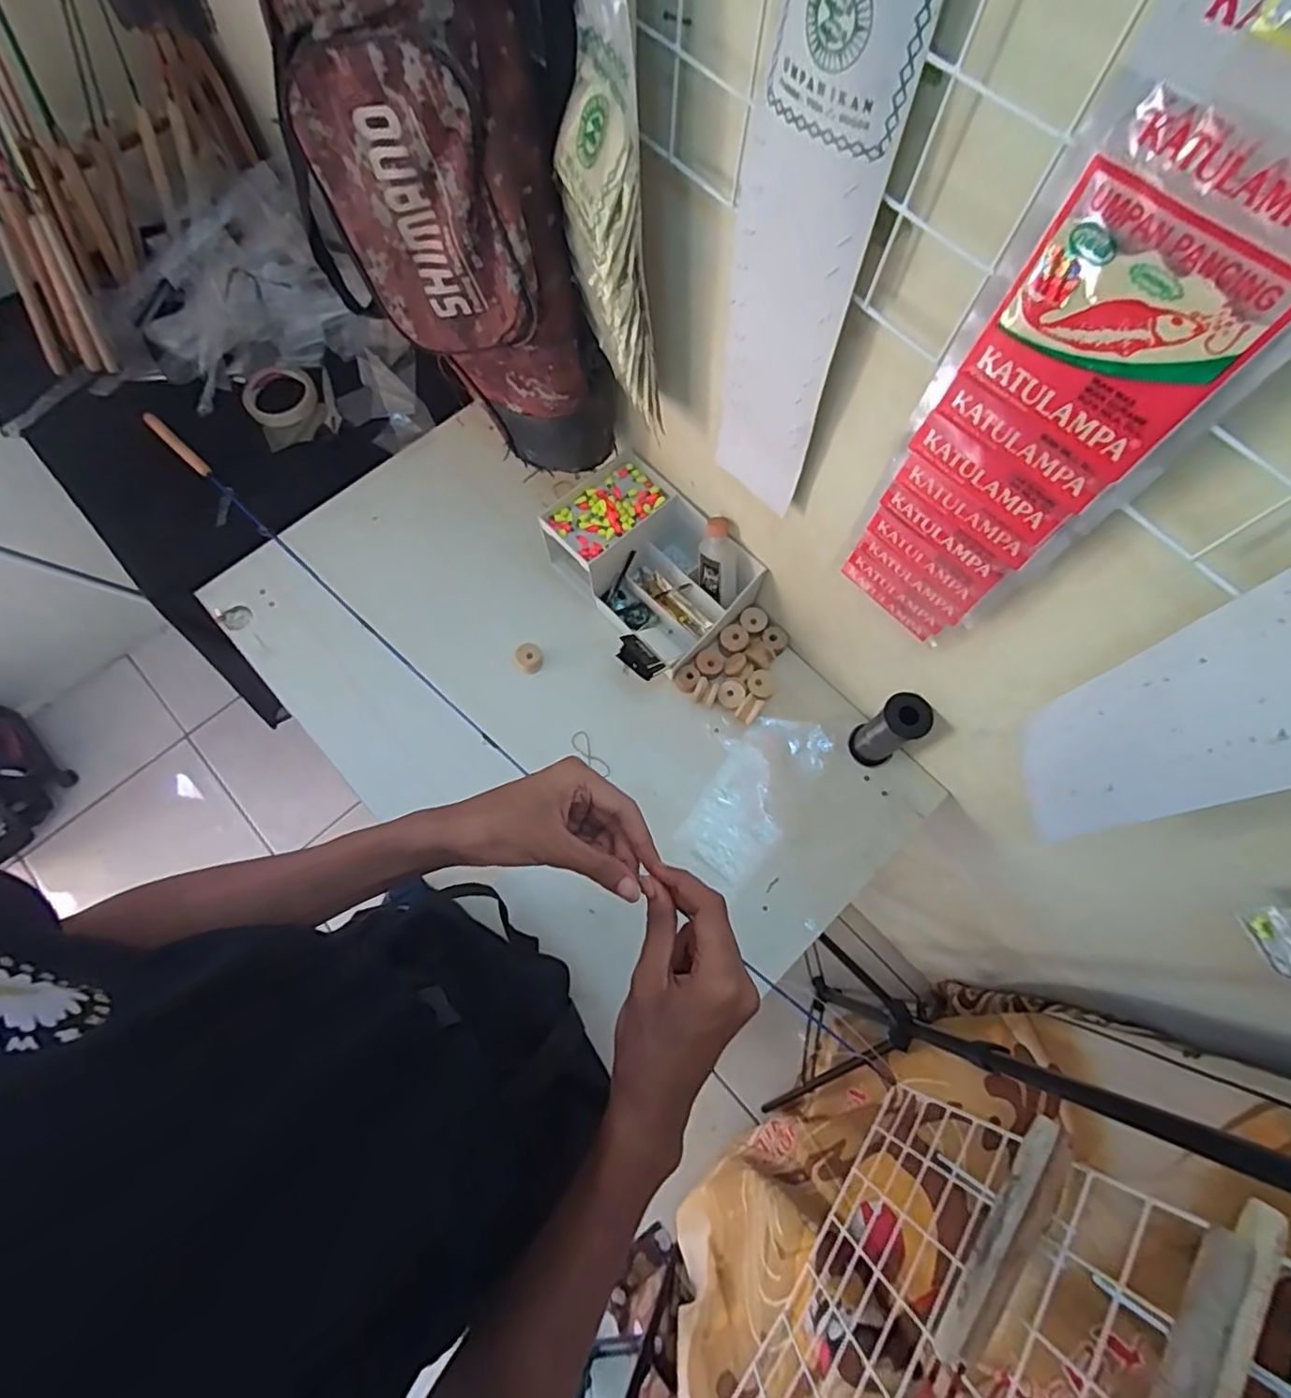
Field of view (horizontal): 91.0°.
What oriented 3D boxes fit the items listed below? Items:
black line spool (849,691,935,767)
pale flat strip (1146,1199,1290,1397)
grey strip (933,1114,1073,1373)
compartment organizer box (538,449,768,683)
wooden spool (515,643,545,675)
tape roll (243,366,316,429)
[{"bbox_3d":[0.268,0.035,0.697,0.048,0.116,0.049,0,71,-1],"label":"black line spool"},{"bbox_3d":[0.286,0.363,0.327,0.037,0.017,0.202,35,74,11],"label":"pale flat strip"},{"bbox_3d":[0.284,0.426,0.498,0.036,0.022,0.188,37,74,11],"label":"grey strip"},{"bbox_3d":[0.001,-0.155,0.768,0.179,0.100,0.239,-38,75,-13],"label":"compartment organizer box"},{"bbox_3d":[-0.139,-0.049,0.769,0.029,0.031,0.031,0,71,-1],"label":"wooden spool"},{"bbox_3d":[-0.506,-0.419,0.877,0.092,0.011,0.100,0,71,-1],"label":"tape roll"}]

